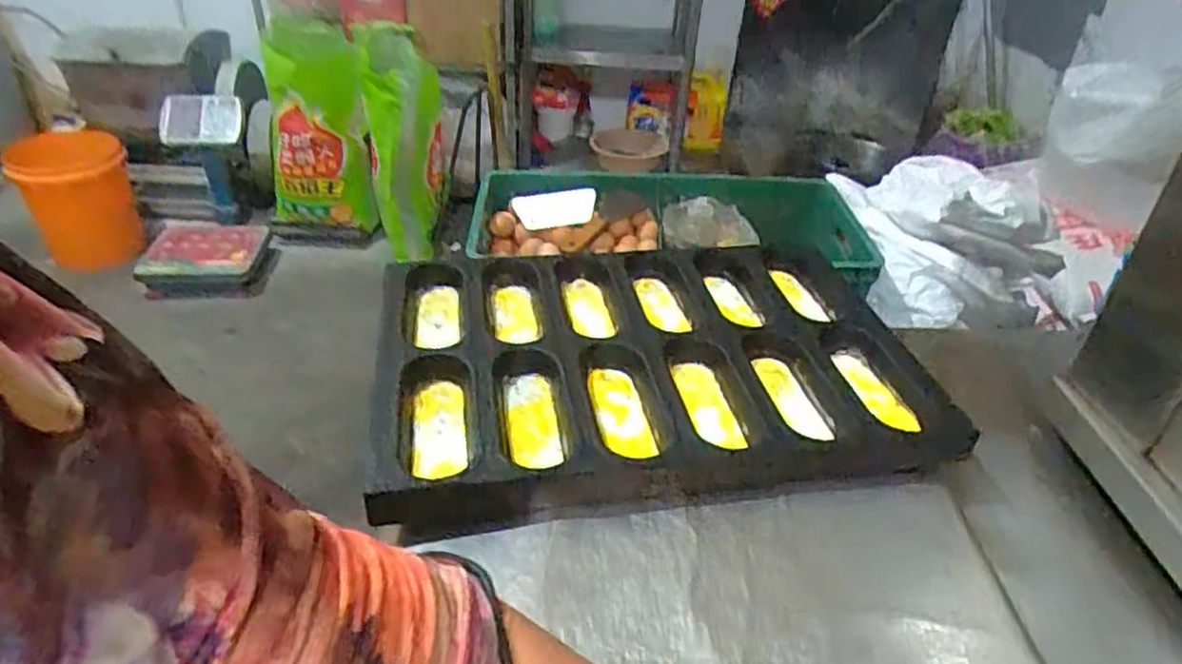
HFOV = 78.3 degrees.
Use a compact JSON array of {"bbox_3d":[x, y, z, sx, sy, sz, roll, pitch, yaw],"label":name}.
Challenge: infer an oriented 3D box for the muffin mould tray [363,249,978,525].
[{"bbox_3d":[0.085,0.027,0.876,0.654,0.045,0.439,-5,36,-10],"label":"muffin mould tray"}]

